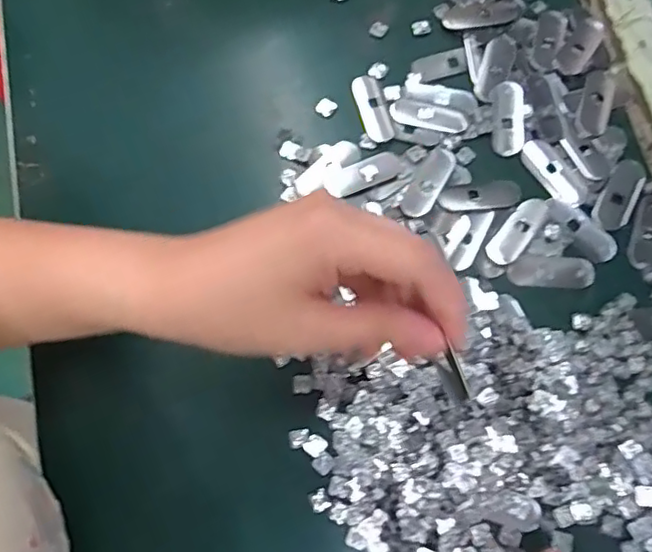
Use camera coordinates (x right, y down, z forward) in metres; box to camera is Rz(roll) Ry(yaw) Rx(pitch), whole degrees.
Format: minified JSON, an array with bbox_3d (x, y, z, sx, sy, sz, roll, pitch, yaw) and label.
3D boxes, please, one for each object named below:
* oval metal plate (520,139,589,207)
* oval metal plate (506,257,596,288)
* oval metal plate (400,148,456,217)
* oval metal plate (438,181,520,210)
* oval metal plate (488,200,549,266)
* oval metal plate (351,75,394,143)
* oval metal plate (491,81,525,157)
[{"bbox_3d":[0.146,-0.066,0.385,0.021,0.004,0.051,-38,77,-9],"label":"oval metal plate"},{"bbox_3d":[0.136,-0.003,0.362,0.051,0.004,0.018,3,75,2],"label":"oval metal plate"},{"bbox_3d":[0.065,-0.059,0.380,0.020,0.004,0.050,31,78,9],"label":"oval metal plate"},{"bbox_3d":[0.097,-0.051,0.377,0.051,0.004,0.017,-5,75,0],"label":"oval metal plate"},{"bbox_3d":[0.118,-0.028,0.370,0.018,0.004,0.051,39,79,11],"label":"oval metal plate"},{"bbox_3d":[0.031,-0.112,0.401,0.019,0.004,0.049,-16,75,-3],"label":"oval metal plate"},{"bbox_3d":[0.119,-0.104,0.395,0.021,0.004,0.052,3,75,2],"label":"oval metal plate"}]

